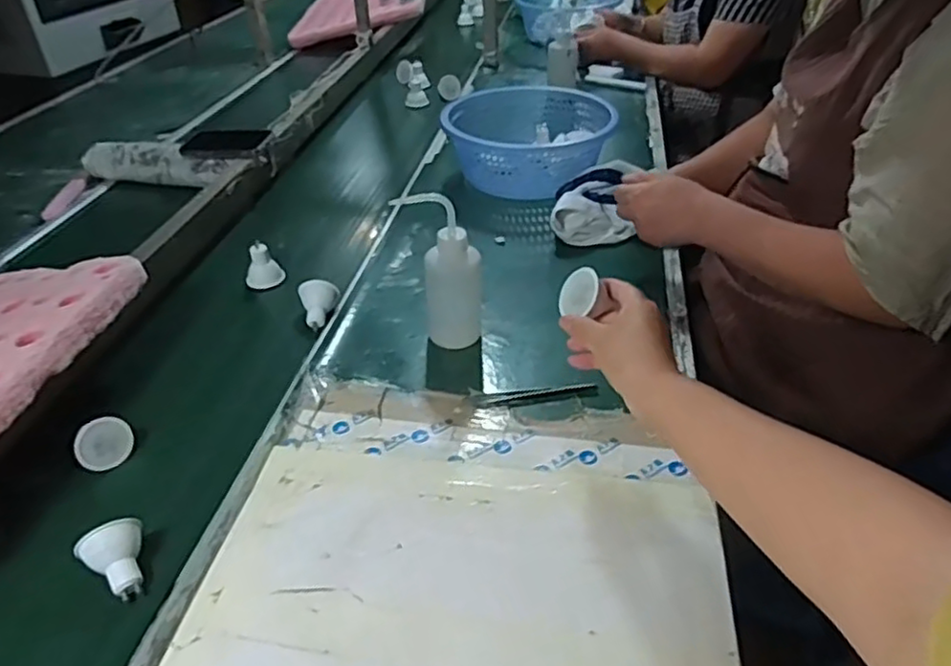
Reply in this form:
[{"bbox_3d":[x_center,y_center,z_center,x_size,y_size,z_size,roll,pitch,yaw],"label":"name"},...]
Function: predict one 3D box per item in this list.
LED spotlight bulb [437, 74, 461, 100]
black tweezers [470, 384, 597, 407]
[{"bbox_3d":[-0.056,-0.535,1.429,0.046,0.037,0.049,-9,38,-8],"label":"LED spotlight bulb"},{"bbox_3d":[0.059,0.062,0.670,0.126,0.004,0.020,-7,38,-5],"label":"black tweezers"}]

